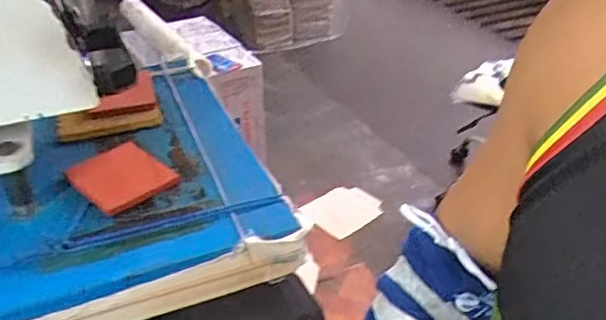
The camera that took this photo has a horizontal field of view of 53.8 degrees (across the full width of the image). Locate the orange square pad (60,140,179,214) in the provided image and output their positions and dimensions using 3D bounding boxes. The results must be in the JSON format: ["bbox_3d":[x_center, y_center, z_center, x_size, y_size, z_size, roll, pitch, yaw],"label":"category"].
[{"bbox_3d":[-0.180,0.011,0.590,0.086,0.008,0.104,-28,41,-34],"label":"orange square pad"}]

